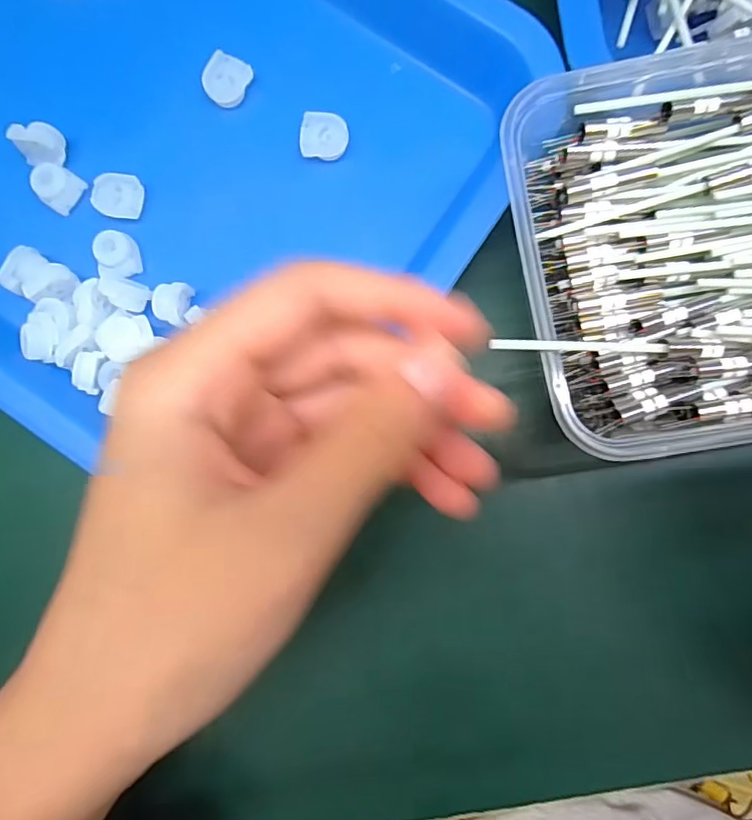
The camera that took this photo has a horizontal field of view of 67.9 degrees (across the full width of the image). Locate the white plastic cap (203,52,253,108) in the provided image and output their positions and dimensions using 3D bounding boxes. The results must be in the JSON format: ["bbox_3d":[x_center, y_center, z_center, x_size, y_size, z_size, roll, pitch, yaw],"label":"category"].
[{"bbox_3d":[-0.061,-0.134,0.226,0.017,0.005,0.020,32,95,-25],"label":"white plastic cap"}]

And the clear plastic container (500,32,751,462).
[{"bbox_3d":[0.126,-0.059,0.180,0.166,0.049,0.127,-10,85,1],"label":"clear plastic container"}]

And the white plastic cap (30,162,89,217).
[{"bbox_3d":[-0.129,-0.091,0.225,0.016,0.009,0.016,0,86,2],"label":"white plastic cap"}]

